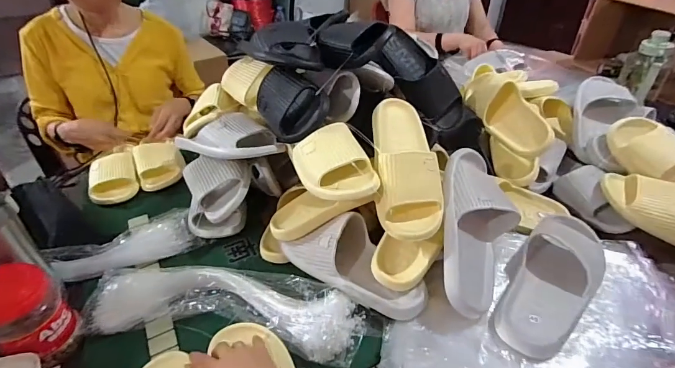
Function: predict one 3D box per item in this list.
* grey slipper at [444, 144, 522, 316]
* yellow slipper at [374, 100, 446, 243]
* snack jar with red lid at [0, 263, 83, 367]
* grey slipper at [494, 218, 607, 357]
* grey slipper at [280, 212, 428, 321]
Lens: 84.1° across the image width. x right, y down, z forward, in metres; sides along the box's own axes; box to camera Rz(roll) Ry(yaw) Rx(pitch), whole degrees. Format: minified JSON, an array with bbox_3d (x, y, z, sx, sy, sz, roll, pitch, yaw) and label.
[{"bbox_3d":[0.227,0.067,0.604,0.121,0.084,0.292,10,57,13],"label":"grey slipper"},{"bbox_3d":[0.111,-0.040,0.606,0.104,0.068,0.253,-1,59,-1],"label":"yellow slipper"},{"bbox_3d":[-0.424,0.185,0.514,0.083,0.144,0.094,26,45,30],"label":"snack jar with red lid"},{"bbox_3d":[0.341,0.152,0.587,0.116,0.082,0.288,25,44,30],"label":"grey slipper"},{"bbox_3d":[0.033,0.116,0.600,0.233,0.072,0.110,26,45,30],"label":"grey slipper"}]

